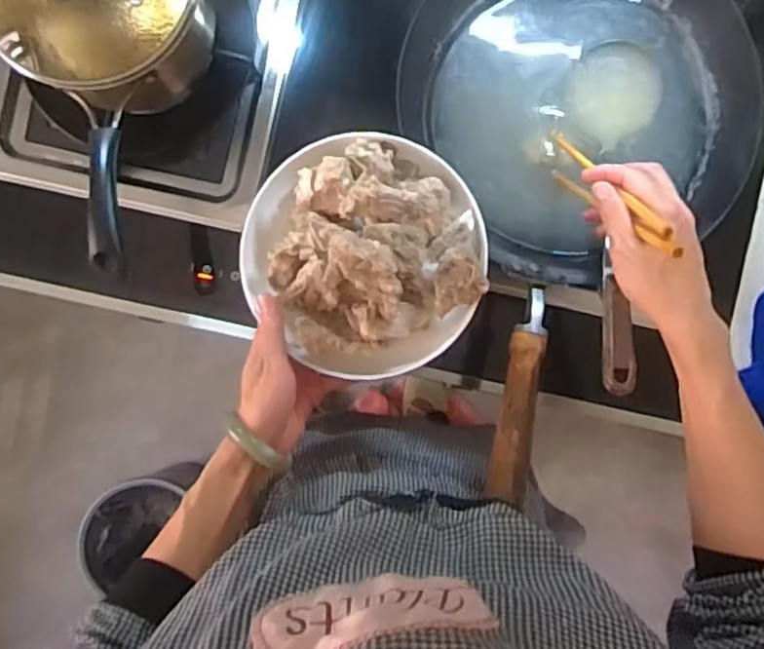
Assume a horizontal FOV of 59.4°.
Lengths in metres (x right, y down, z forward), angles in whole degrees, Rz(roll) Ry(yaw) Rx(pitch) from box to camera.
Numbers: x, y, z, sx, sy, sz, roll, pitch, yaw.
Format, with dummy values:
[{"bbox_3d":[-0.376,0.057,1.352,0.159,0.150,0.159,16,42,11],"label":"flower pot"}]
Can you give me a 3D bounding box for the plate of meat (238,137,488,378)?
[{"bbox_3d":[-0.011,-0.057,0.533,0.183,0.075,0.193,0,92,0],"label":"plate of meat"}]

